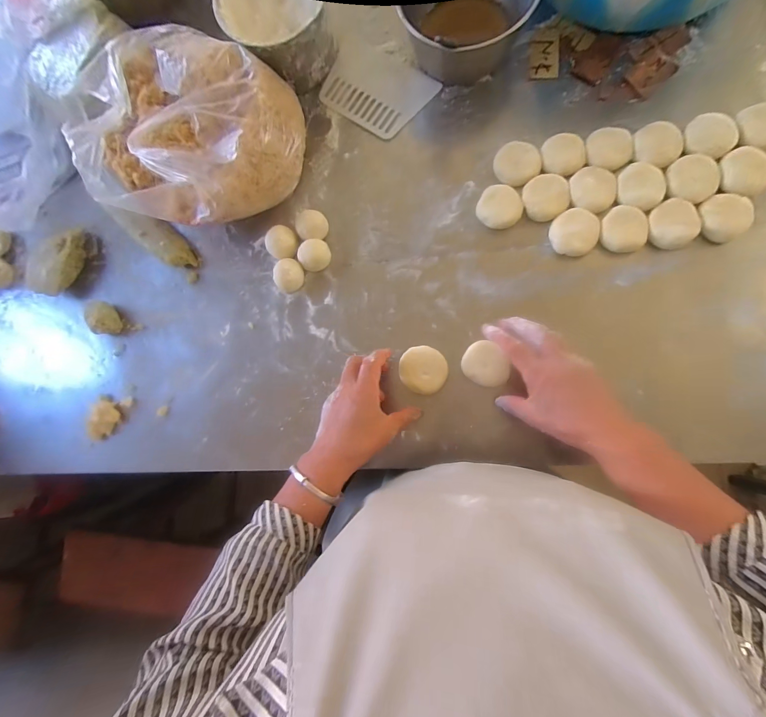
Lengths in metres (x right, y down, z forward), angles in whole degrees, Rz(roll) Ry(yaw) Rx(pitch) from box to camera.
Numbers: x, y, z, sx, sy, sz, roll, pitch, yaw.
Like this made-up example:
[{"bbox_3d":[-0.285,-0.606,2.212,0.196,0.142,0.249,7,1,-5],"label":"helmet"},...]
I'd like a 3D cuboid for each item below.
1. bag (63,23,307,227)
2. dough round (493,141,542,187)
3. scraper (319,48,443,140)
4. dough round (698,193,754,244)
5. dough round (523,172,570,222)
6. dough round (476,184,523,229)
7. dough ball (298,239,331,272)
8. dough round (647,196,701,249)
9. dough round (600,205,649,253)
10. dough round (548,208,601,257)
[{"bbox_3d":[-0.268,-0.304,0.479,0.258,0.149,0.255,30,90,9],"label":"bag"},{"bbox_3d":[0.183,-0.266,0.474,0.054,0.025,0.054,-1,85,8],"label":"dough round"},{"bbox_3d":[-0.010,-0.407,0.525,0.154,0.006,0.117,34,89,6],"label":"scraper"},{"bbox_3d":[0.423,-0.175,0.429,0.050,0.019,0.057,-42,81,3],"label":"dough round"},{"bbox_3d":[0.219,-0.217,0.464,0.057,0.016,0.059,-1,85,8],"label":"dough round"},{"bbox_3d":[0.160,-0.207,0.475,0.058,0.013,0.054,-1,85,8],"label":"dough round"},{"bbox_3d":[-0.098,-0.147,0.500,0.043,0.034,0.040,-1,85,8],"label":"dough ball"},{"bbox_3d":[0.366,-0.169,0.437,0.055,0.021,0.058,-1,85,8],"label":"dough round"},{"bbox_3d":[0.310,-0.166,0.445,0.053,0.019,0.054,-1,85,8],"label":"dough round"},{"bbox_3d":[0.252,-0.165,0.454,0.058,0.017,0.057,-1,85,8],"label":"dough round"}]

